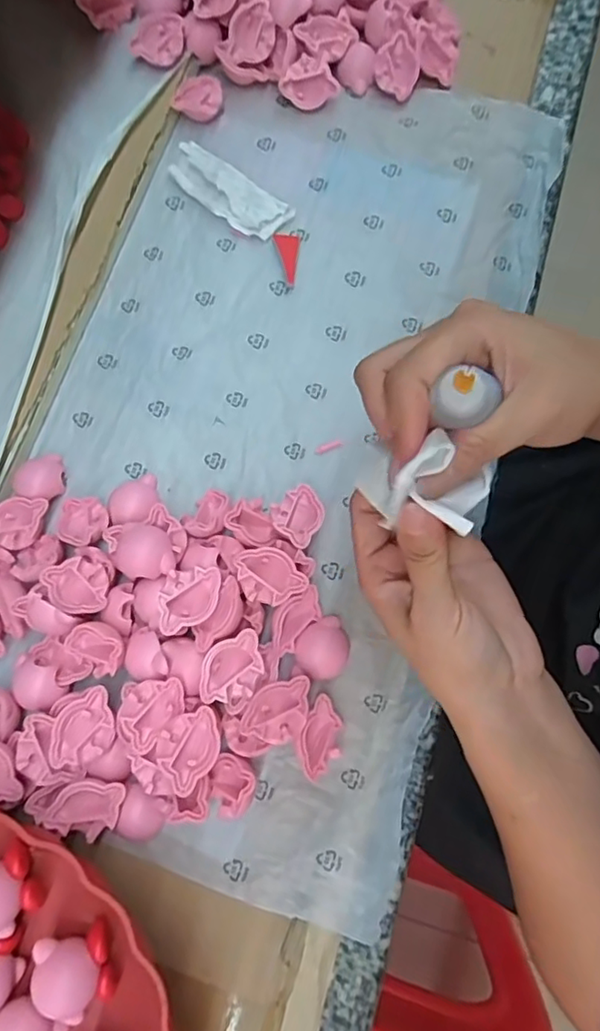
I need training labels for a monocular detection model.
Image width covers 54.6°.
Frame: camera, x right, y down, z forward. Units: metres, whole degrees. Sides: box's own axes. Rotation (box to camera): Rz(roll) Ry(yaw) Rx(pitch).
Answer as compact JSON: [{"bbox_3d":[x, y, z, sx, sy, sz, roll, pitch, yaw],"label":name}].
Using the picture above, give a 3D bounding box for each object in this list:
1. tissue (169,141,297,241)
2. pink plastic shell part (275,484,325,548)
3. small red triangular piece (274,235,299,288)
[{"bbox_3d":[-0.045,-0.201,0.358,0.083,0.005,0.030,38,80,6],"label":"tissue"},{"bbox_3d":[-0.001,0.000,0.312,0.026,0.009,0.035,19,61,12],"label":"pink plastic shell part"},{"bbox_3d":[-0.008,-0.156,0.354,0.014,0.004,0.034,-2,79,-2],"label":"small red triangular piece"}]

